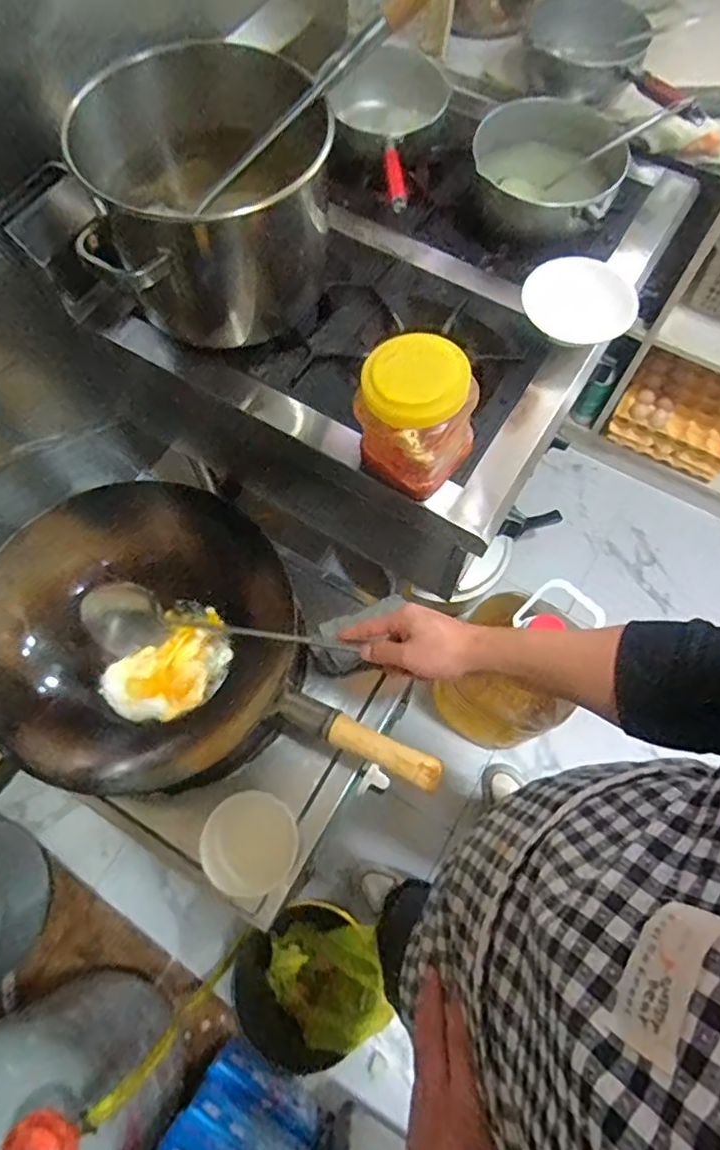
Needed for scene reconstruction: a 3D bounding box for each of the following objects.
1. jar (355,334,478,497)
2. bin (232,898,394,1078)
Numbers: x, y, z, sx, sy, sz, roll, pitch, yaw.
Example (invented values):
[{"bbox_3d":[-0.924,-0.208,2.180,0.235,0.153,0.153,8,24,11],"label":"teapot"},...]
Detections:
[{"bbox_3d":[0.067,-0.185,0.714,0.121,0.150,0.114,0,68,0],"label":"jar"},{"bbox_3d":[-0.089,0.753,1.139,0.273,0.268,0.232,-34,72,-13],"label":"bin"}]

